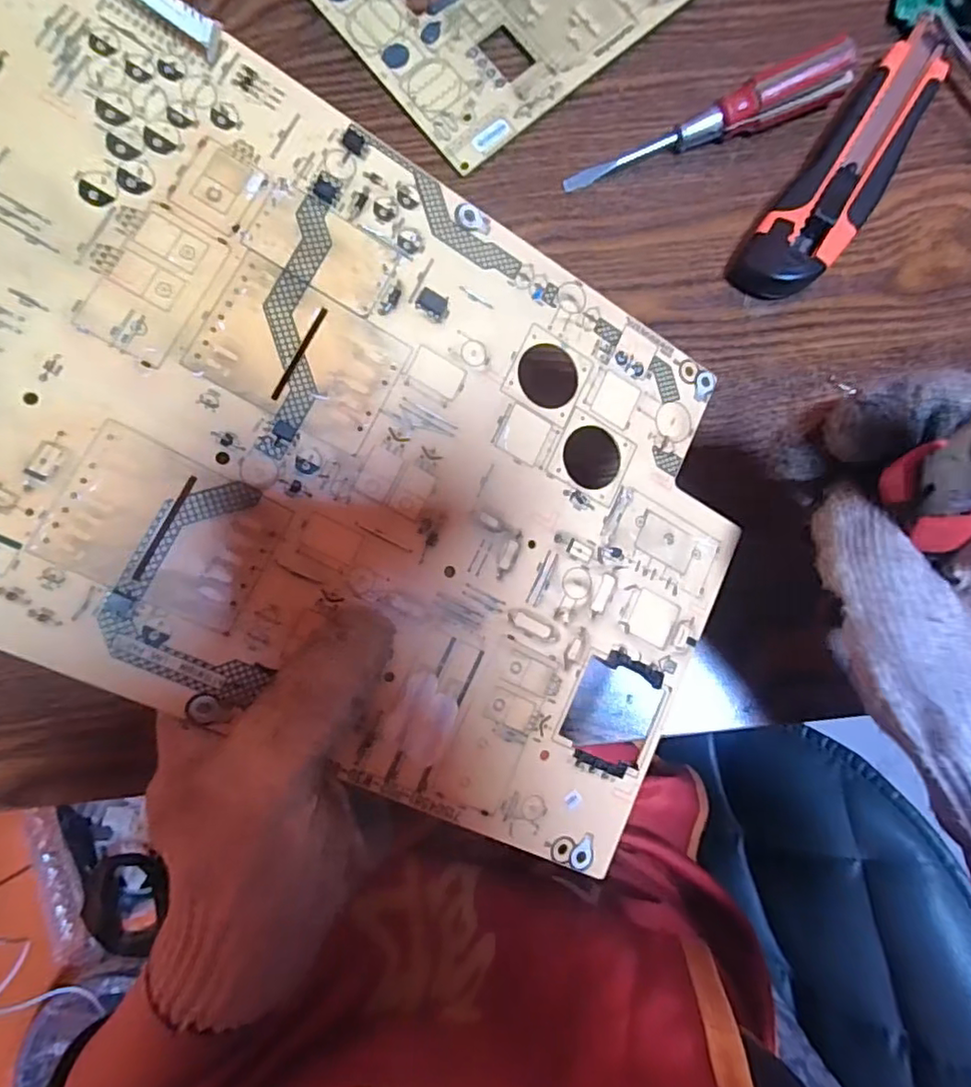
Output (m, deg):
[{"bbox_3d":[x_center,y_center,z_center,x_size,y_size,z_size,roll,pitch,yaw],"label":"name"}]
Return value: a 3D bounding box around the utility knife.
[{"bbox_3d":[0.180,-0.186,0.291,0.041,0.017,0.155,35,89,1],"label":"utility knife"}]

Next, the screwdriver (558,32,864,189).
[{"bbox_3d":[0.108,-0.204,0.293,0.137,0.021,0.020,-20,86,7],"label":"screwdriver"}]

